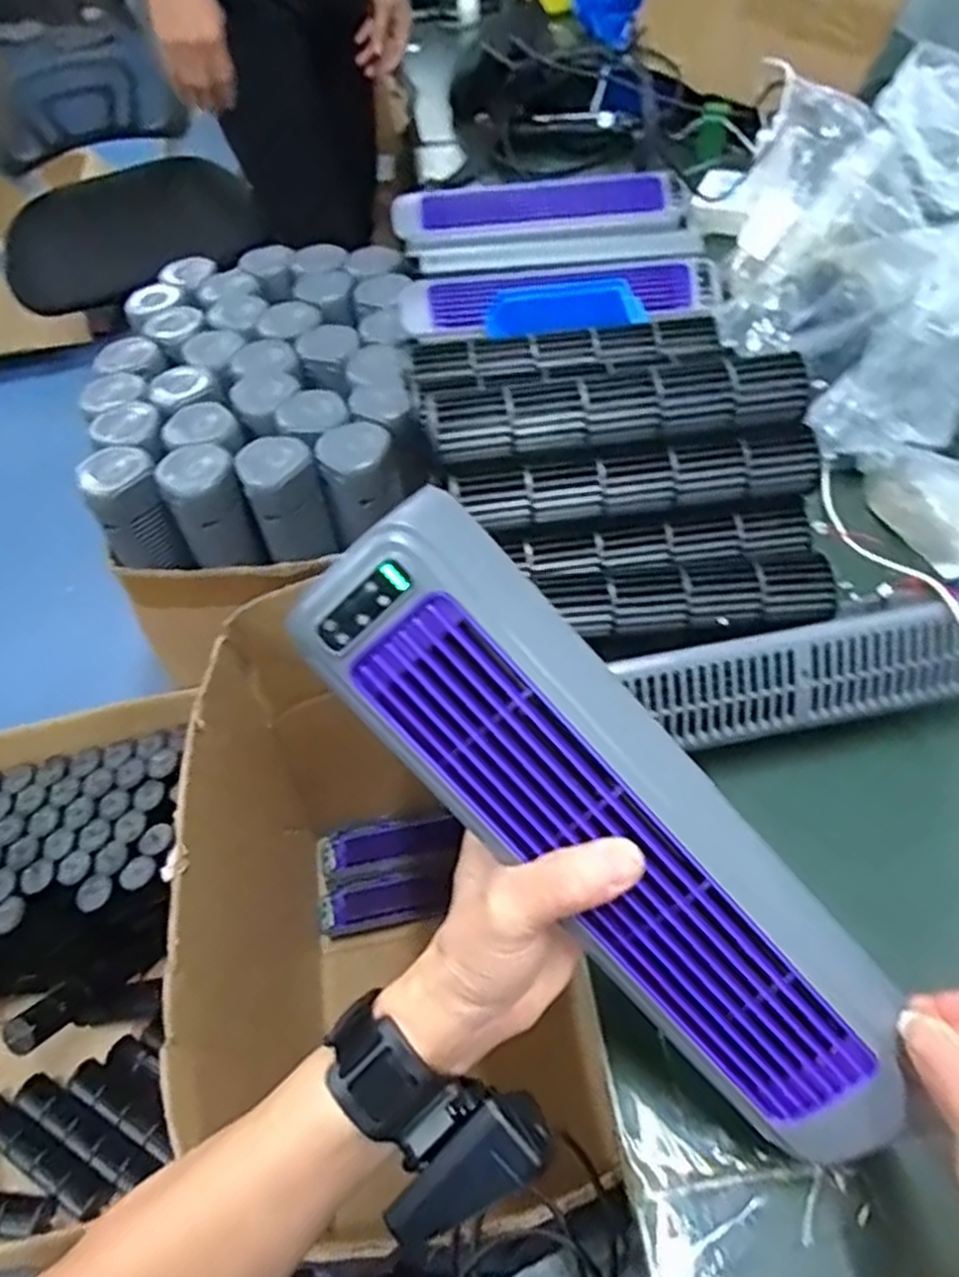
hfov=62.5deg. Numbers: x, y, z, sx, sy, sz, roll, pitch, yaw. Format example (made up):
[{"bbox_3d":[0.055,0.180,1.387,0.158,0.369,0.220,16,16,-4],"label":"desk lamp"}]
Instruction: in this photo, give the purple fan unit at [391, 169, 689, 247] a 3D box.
[{"bbox_3d":[0.063,-0.446,0.827,0.301,0.046,0.106,-8,52,-2],"label":"purple fan unit"}]

